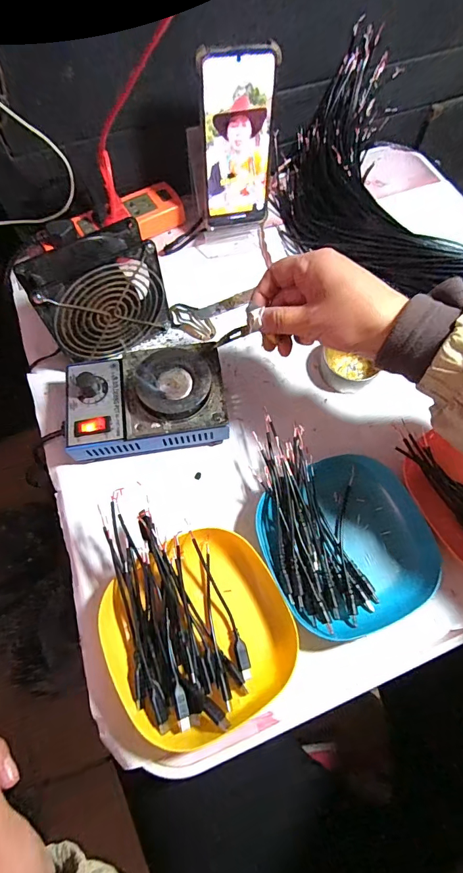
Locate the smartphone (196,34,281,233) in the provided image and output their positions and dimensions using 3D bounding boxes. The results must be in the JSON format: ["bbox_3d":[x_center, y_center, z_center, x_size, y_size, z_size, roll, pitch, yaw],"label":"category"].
[{"bbox_3d":[0.008,-0.309,0.436,0.073,0.163,0.005,-11,57,-6],"label":"smartphone"}]

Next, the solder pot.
[{"bbox_3d":[-0.082,-0.035,0.392,0.147,0.061,0.096,-10,68,-4],"label":"solder pot"}]

